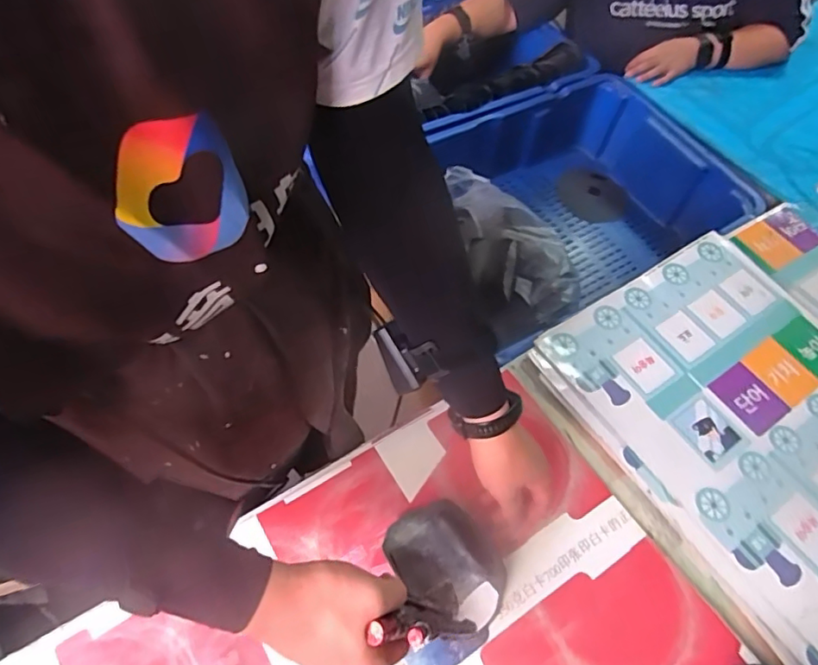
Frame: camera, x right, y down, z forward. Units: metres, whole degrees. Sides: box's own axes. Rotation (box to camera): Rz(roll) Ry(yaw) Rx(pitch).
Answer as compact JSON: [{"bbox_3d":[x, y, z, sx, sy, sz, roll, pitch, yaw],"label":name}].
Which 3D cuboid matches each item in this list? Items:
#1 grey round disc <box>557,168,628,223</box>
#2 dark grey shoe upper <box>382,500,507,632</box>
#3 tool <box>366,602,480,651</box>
[{"bbox_3d":[0.383,-0.285,1.155,0.137,0.018,0.138,0,61,0],"label":"grey round disc"},{"bbox_3d":[0.037,0.243,0.584,0.091,0.043,0.131,-34,66,-24],"label":"dark grey shoe upper"},{"bbox_3d":[0.012,0.217,0.413,0.027,0.108,0.031,-32,54,28],"label":"tool"}]

